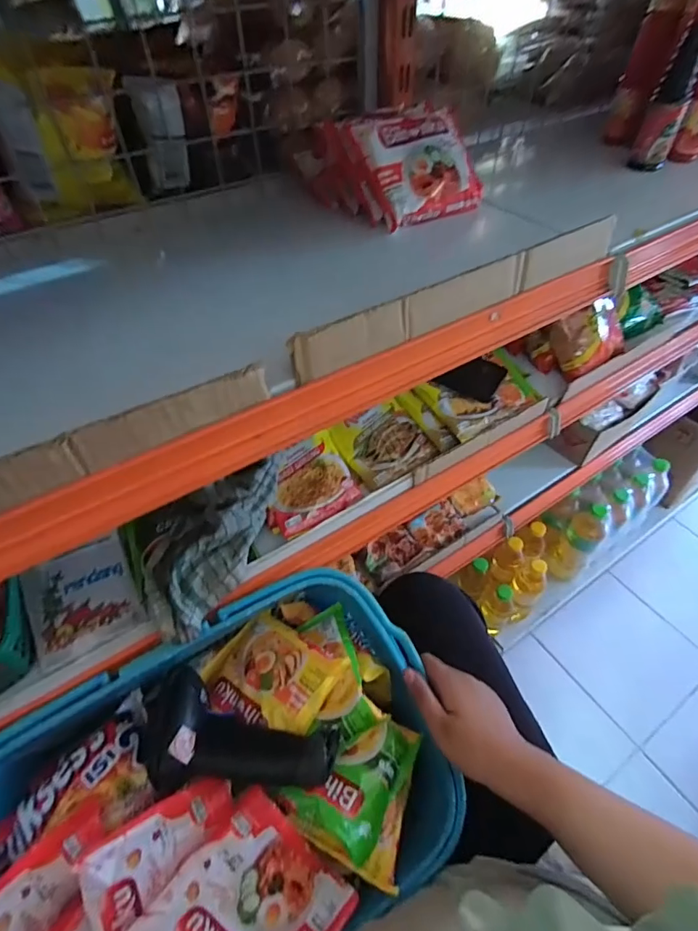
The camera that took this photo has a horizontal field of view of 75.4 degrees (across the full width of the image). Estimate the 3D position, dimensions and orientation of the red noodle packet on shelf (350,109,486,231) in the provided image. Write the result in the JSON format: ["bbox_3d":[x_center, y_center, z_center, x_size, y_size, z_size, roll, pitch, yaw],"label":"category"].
[{"bbox_3d":[0.077,-0.323,0.489,0.129,0.028,0.110,-28,97,-17],"label":"red noodle packet on shelf"}]

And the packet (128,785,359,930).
[{"bbox_3d":[-0.073,0.340,0.350,0.111,0.027,0.134,-42,98,-28],"label":"packet"}]

